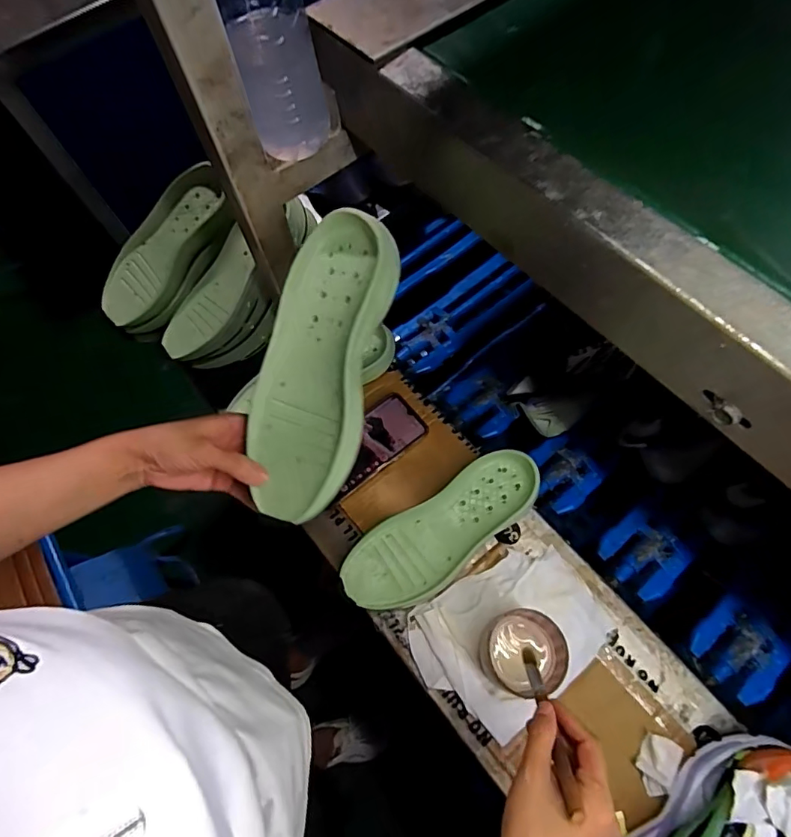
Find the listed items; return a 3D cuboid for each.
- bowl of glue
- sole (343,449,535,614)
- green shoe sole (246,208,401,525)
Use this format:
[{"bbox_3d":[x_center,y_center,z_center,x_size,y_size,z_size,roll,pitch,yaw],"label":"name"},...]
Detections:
[{"bbox_3d":[0.134,0.246,0.522,0.084,0.060,0.080,-16,67,0],"label":"bowl of glue"},{"bbox_3d":[0.059,0.136,0.587,0.255,0.041,0.094,-32,68,-7],"label":"sole"},{"bbox_3d":[-0.066,-0.044,0.404,0.096,0.037,0.246,14,90,7],"label":"green shoe sole"}]

